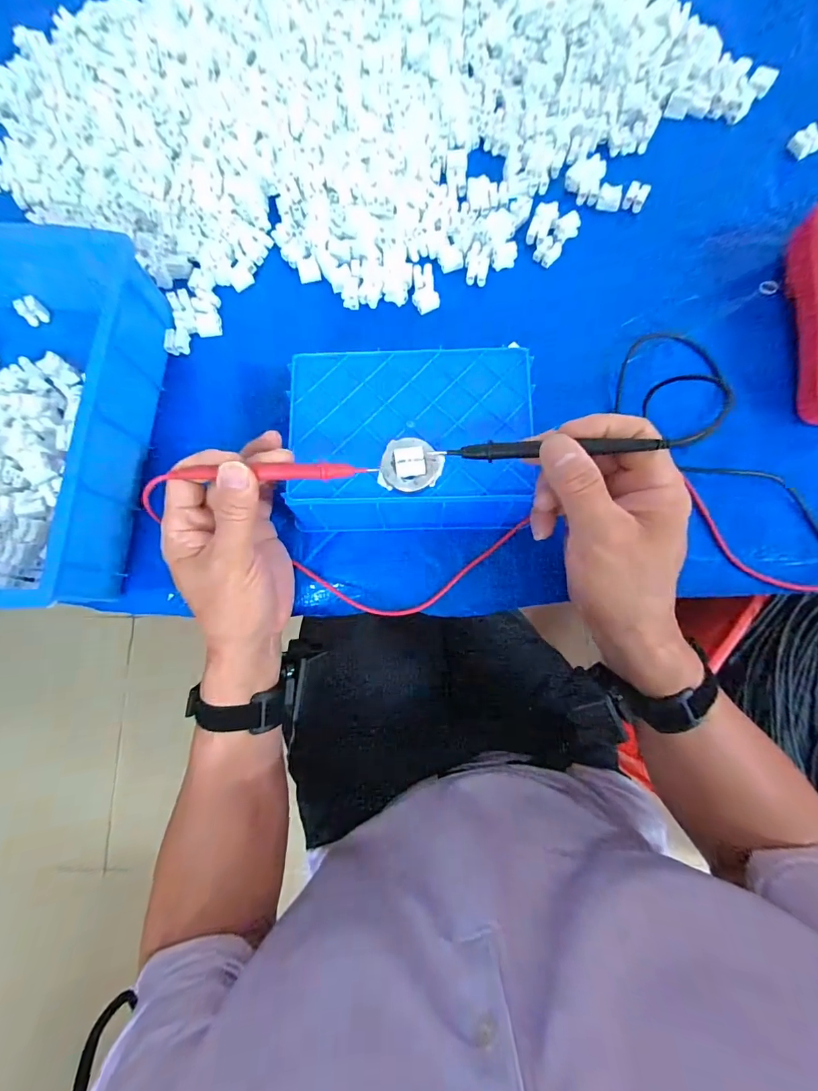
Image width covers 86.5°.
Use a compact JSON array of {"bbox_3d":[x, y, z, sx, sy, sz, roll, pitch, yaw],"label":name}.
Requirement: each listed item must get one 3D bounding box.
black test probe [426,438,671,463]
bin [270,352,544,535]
[{"bbox_3d":[0.084,-0.063,0.281,0.142,0.010,0.009,1,80,18],"label":"black test probe"},{"bbox_3d":[0.003,-0.078,0.347,0.184,0.066,0.132,-1,78,2],"label":"bin"}]

